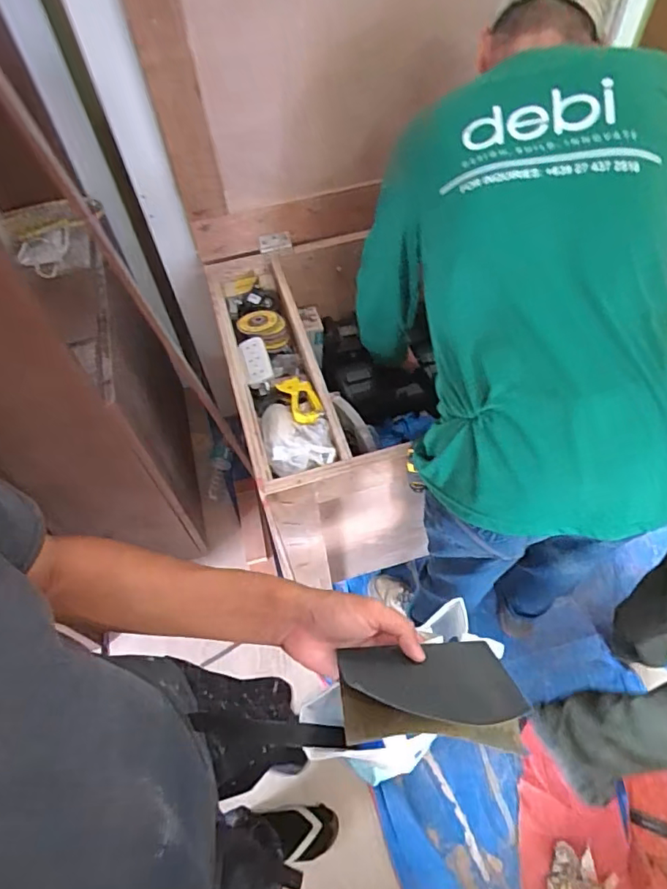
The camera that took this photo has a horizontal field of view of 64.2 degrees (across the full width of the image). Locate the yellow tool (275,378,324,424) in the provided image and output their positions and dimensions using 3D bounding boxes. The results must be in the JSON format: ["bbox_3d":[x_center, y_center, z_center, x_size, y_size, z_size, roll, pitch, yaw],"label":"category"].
[{"bbox_3d":[-0.062,-0.090,1.062,0.066,0.023,0.139,-22,58,-11],"label":"yellow tool"}]

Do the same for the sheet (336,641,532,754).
[{"bbox_3d":[0.075,0.204,0.439,0.134,0.110,0.035,-4,98,-2],"label":"sheet"}]

